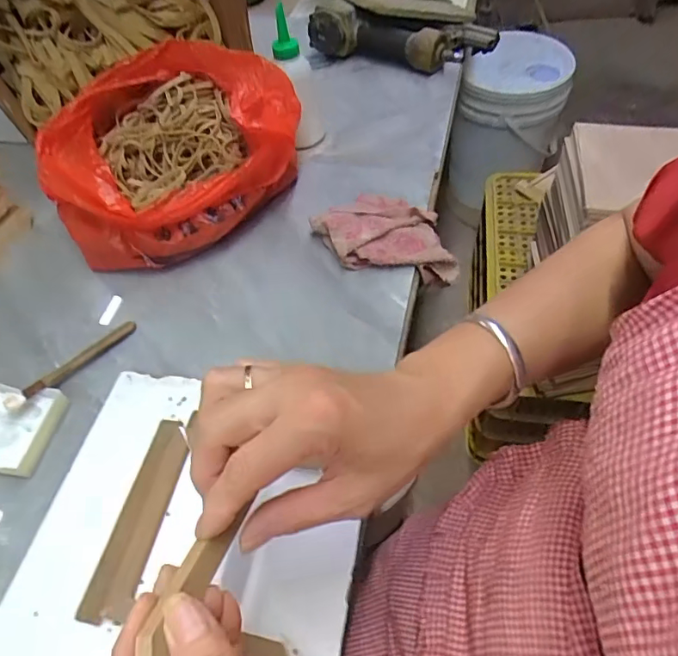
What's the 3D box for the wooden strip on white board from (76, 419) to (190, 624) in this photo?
[{"bbox_3d":[-0.142,0.132,0.368,0.036,0.011,0.138,7,54,11],"label":"wooden strip on white board"}]

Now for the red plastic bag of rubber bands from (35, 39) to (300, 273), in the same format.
[{"bbox_3d":[-0.174,-0.184,0.537,0.247,0.131,0.207,-34,57,-19],"label":"red plastic bag of rubber bands"}]

